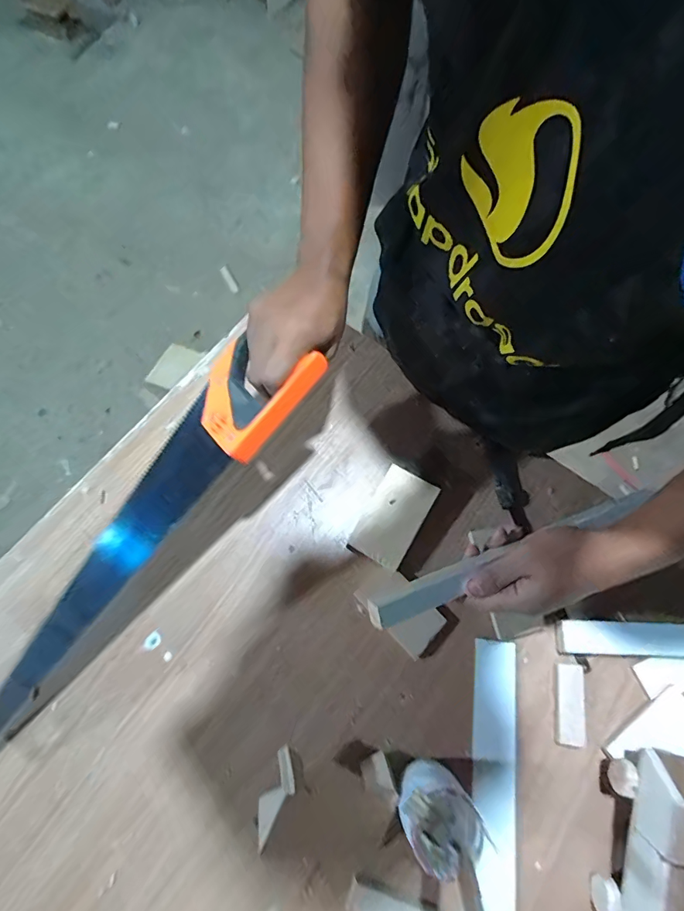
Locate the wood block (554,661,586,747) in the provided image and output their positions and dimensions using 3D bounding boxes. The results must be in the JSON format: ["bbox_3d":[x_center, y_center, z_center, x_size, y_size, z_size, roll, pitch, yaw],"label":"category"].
[{"bbox_3d":[0.248,0.269,0.488,0.031,0.007,0.080,9,71,1],"label":"wood block"}]

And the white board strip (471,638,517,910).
[{"bbox_3d":[0.155,0.346,0.457,0.045,0.013,0.289,9,71,1],"label":"white board strip"}]

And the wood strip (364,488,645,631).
[{"bbox_3d":[0.162,0.086,0.412,0.301,0.026,0.027,-18,72,-19],"label":"wood strip"}]

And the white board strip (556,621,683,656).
[{"bbox_3d":[0.381,0.207,0.503,0.269,0.015,0.036,1,74,2],"label":"white board strip"}]

